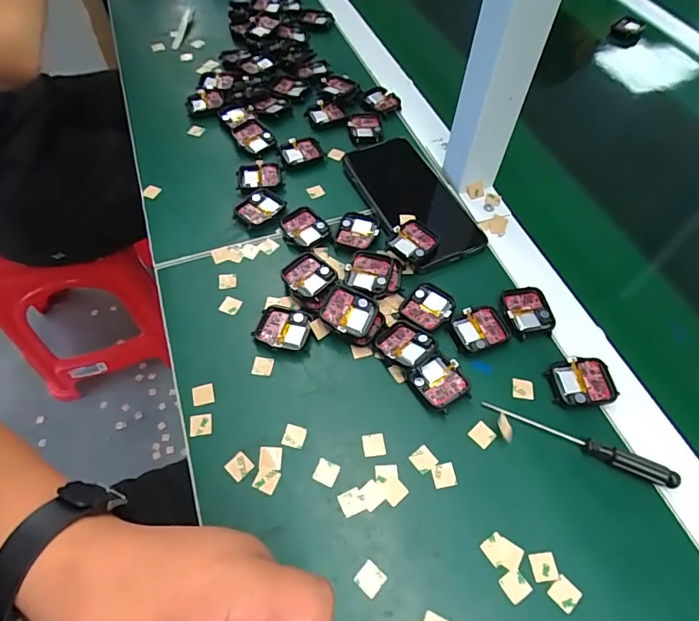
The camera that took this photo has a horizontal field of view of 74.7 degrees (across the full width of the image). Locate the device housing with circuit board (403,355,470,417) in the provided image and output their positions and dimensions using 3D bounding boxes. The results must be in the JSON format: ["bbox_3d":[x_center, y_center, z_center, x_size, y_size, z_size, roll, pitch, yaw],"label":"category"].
[{"bbox_3d":[0.069,0.055,0.347,0.036,0.011,0.041,-28,62,-18],"label":"device housing with circuit board"}]

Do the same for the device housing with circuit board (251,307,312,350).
[{"bbox_3d":[-0.054,0.015,0.375,0.044,0.011,0.037,14,58,7],"label":"device housing with circuit board"}]

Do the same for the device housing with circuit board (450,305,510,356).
[{"bbox_3d":[0.106,0.015,0.373,0.046,0.006,0.035,-16,59,-11],"label":"device housing with circuit board"}]

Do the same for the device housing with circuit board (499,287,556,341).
[{"bbox_3d":[0.149,0.002,0.384,0.041,0.006,0.046,-6,58,-5],"label":"device housing with circuit board"}]

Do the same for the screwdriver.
[{"bbox_3d":[0.161,0.092,0.325,0.130,0.013,0.012,25,60,14],"label":"screwdriver"}]

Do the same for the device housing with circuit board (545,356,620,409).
[{"bbox_3d":[0.178,0.056,0.350,0.045,0.008,0.038,-3,58,-3],"label":"device housing with circuit board"}]

